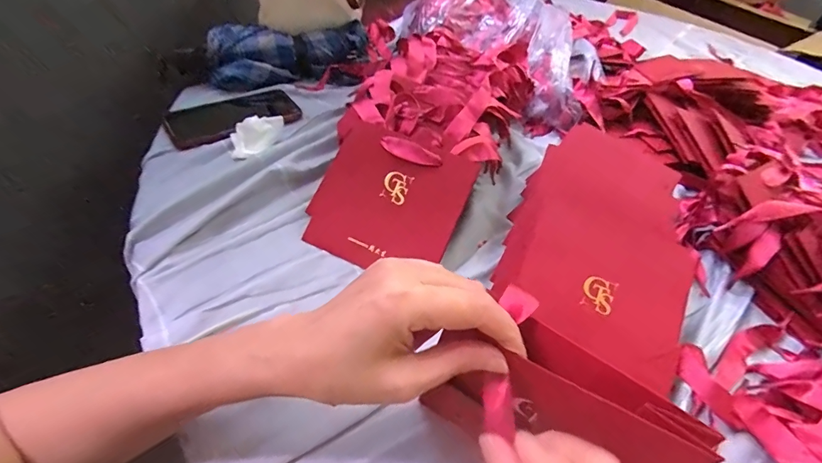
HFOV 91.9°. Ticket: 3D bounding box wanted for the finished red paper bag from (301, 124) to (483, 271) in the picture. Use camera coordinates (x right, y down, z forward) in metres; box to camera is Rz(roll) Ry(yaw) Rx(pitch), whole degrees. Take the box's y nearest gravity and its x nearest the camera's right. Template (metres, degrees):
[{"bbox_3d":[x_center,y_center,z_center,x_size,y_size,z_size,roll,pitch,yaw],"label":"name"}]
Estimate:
[{"bbox_3d":[-0.024,-0.030,0.410,0.150,0.018,0.138,23,88,6],"label":"finished red paper bag"}]

